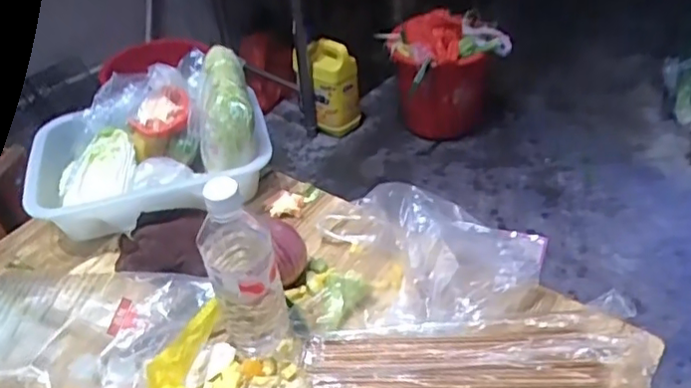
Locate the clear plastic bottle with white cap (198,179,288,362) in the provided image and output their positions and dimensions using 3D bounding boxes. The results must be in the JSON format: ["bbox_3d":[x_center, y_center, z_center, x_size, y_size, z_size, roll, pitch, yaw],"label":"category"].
[{"bbox_3d":[-0.100,0.067,0.593,0.061,0.193,0.059,1,40,9],"label":"clear plastic bottle with white cap"}]

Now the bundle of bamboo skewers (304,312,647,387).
[{"bbox_3d":[0.134,0.170,0.629,0.345,0.051,0.082,-6,39,0],"label":"bundle of bamboo skewers"}]

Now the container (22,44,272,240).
[{"bbox_3d":[-0.265,-0.075,0.808,0.294,0.147,0.218,-15,40,-11],"label":"container"}]

